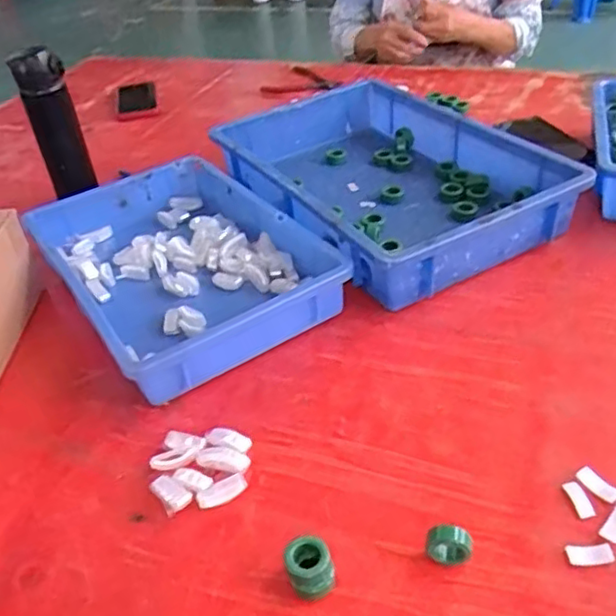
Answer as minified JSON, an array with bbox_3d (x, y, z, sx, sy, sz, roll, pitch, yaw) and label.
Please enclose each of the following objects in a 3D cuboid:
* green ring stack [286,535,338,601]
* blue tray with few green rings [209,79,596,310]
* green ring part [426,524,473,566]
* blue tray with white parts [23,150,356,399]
[{"bbox_3d":[0.002,0.178,0.440,0.030,0.028,0.031,-12,38,-6],"label":"green ring stack"},{"bbox_3d":[0.091,-0.172,0.836,0.289,0.078,0.431,-24,41,-21],"label":"blue tray with few green rings"},{"bbox_3d":[0.097,0.163,0.441,0.030,0.030,0.015,-3,38,6],"label":"green ring part"},{"bbox_3d":[-0.145,-0.056,0.735,0.250,0.064,0.362,-27,41,-24],"label":"blue tray with white parts"}]

